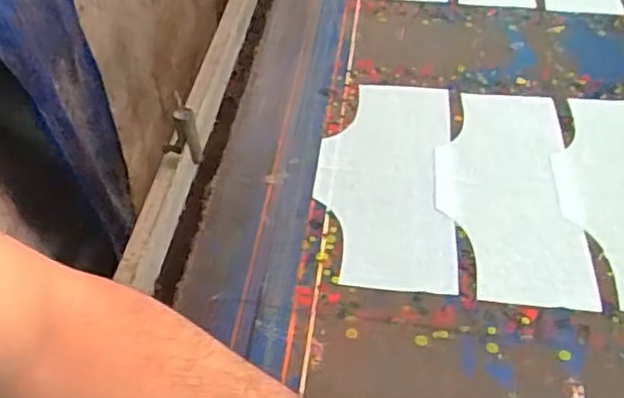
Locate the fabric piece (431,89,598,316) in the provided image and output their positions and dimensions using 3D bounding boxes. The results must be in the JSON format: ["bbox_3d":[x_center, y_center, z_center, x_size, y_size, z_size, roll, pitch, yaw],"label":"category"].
[{"bbox_3d":[0.200,-0.024,0.681,0.139,0.004,0.311,5,45,6],"label":"fabric piece"}]

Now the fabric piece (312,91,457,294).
[{"bbox_3d":[0.076,-0.034,0.673,0.134,0.006,0.295,5,45,6],"label":"fabric piece"}]

